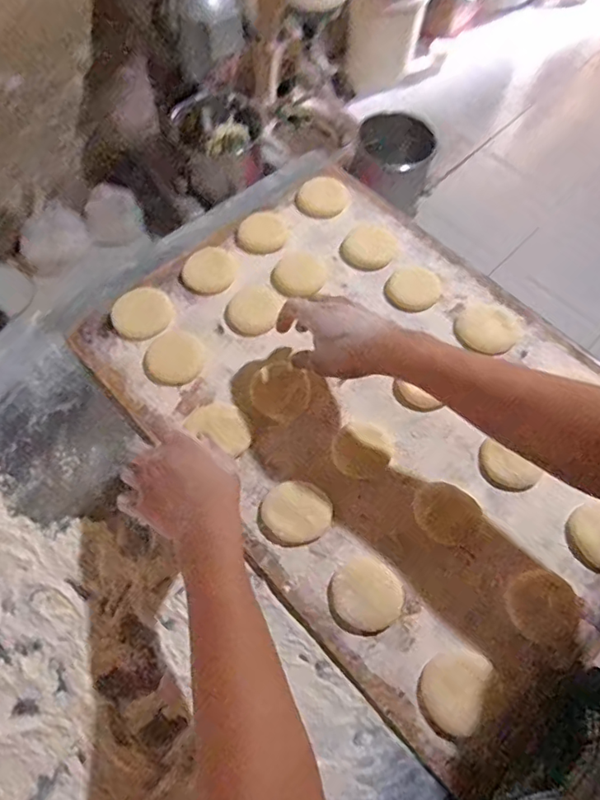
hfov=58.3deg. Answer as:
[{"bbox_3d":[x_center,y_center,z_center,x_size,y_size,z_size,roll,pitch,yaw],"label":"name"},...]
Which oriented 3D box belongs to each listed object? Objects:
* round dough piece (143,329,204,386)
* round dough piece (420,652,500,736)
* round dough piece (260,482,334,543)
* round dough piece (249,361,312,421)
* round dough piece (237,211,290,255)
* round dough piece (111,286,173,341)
[{"bbox_3d":[-0.140,-0.047,0.594,0.063,0.005,0.064,-7,64,-5],"label":"round dough piece"},{"bbox_3d":[0.136,0.244,0.457,0.064,0.008,0.057,-28,68,-15],"label":"round dough piece"},{"bbox_3d":[-0.003,0.108,0.522,0.066,0.007,0.056,-3,64,-4],"label":"round dough piece"},{"bbox_3d":[-0.021,-0.011,0.579,0.068,0.007,0.063,1,63,-2],"label":"round dough piece"},{"bbox_3d":[-0.047,-0.208,0.669,0.061,0.012,0.051,-5,64,-4],"label":"round dough piece"},{"bbox_3d":[-0.182,-0.101,0.621,0.068,0.008,0.066,1,63,-2],"label":"round dough piece"}]

